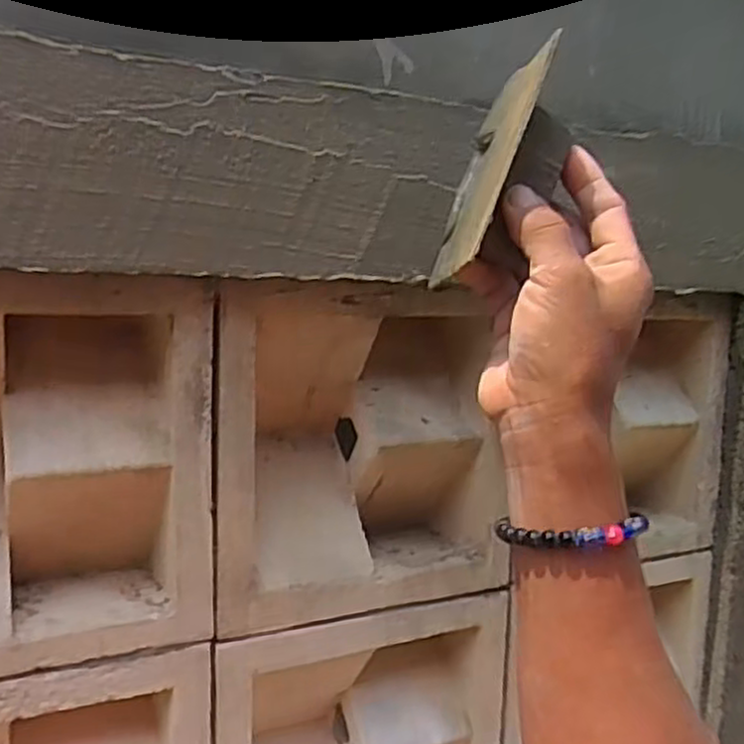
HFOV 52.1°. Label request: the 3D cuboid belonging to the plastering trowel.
[{"bbox_3d":[0.069,-0.091,0.368,0.037,0.110,0.060,23,-13,-16],"label":"plastering trowel"}]

